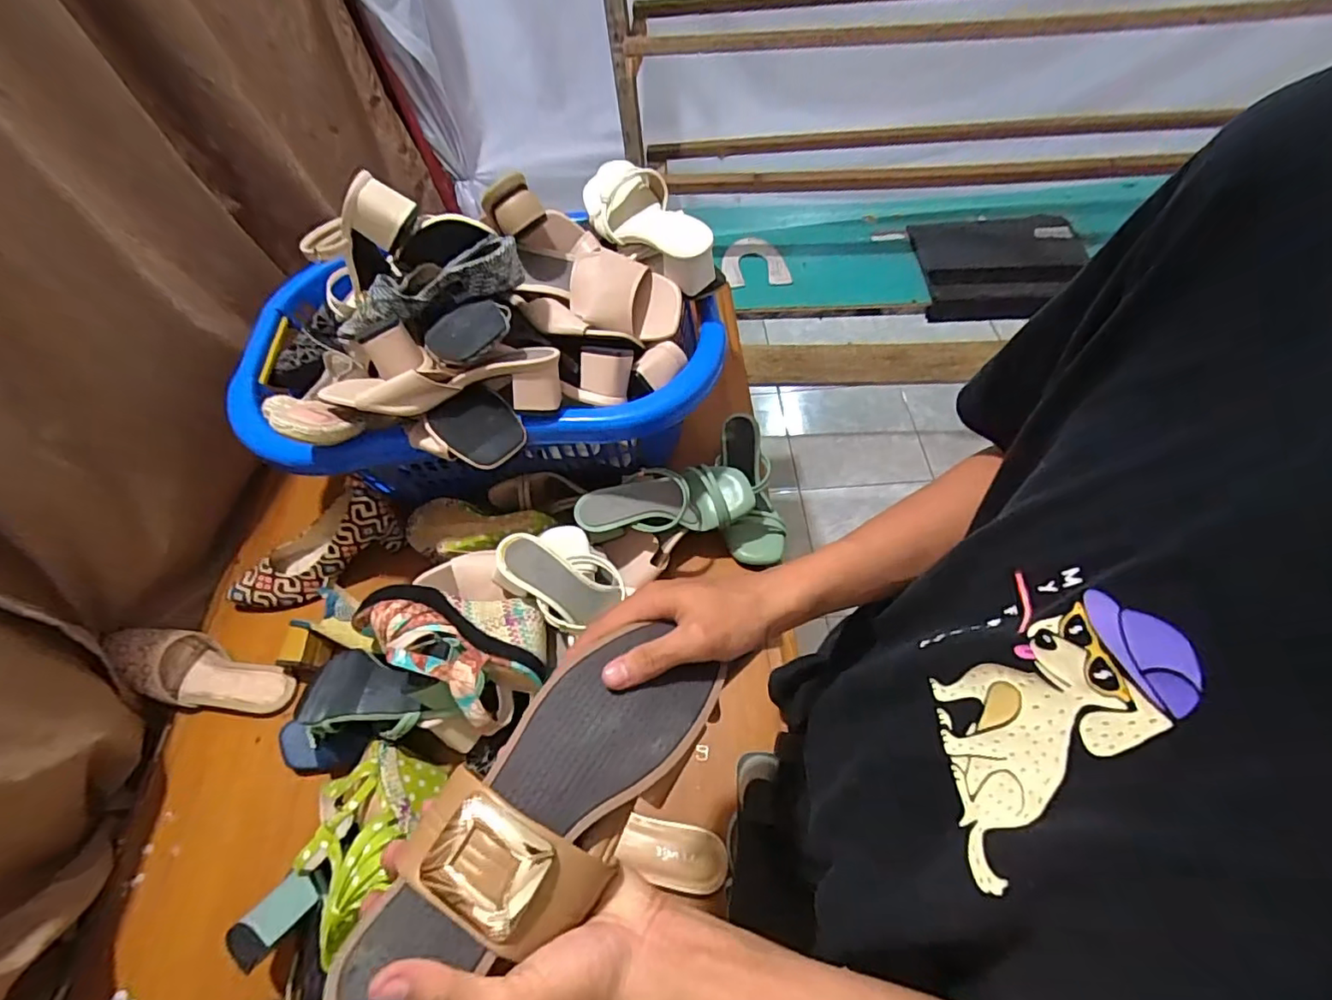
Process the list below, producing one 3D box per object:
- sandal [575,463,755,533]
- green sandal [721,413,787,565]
[{"bbox_3d":[0.001,-0.001,0.721,0.221,0.063,0.082,-8,57,-1],"label":"sandal"},{"bbox_3d":[0.120,-0.022,0.791,0.091,0.067,0.216,0,57,4],"label":"green sandal"}]

